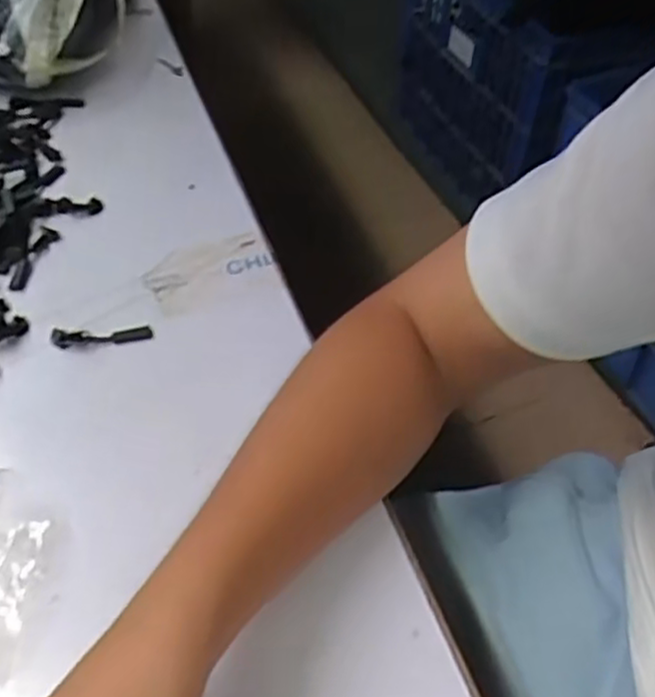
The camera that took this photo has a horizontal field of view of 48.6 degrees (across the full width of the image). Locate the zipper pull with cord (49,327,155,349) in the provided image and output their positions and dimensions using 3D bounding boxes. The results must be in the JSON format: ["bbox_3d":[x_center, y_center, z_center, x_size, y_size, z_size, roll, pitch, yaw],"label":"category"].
[{"bbox_3d":[-0.141,-0.008,0.453,0.061,0.007,0.012,-5,49,-5],"label":"zipper pull with cord"}]

